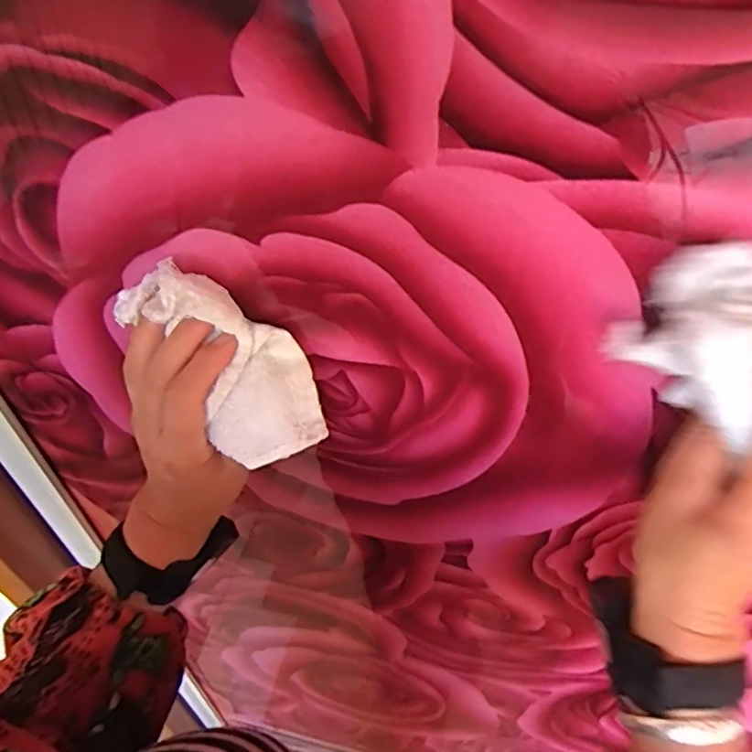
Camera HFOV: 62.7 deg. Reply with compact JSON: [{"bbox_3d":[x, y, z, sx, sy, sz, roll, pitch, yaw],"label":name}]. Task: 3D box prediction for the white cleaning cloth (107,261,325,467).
[{"bbox_3d":[-0.089,-0.004,0.362,0.060,0.126,0.060,-11,35,43],"label":"white cleaning cloth"}]

